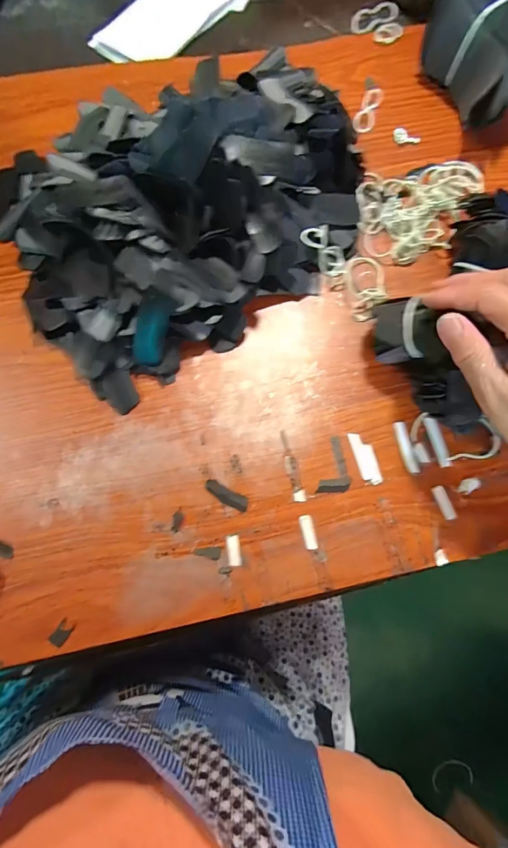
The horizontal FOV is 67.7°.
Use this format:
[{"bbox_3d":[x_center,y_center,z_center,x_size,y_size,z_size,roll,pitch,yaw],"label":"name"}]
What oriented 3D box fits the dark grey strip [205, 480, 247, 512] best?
[{"bbox_3d":[-0.023,0.059,0.314,0.039,0.004,0.013,27,76,7],"label":"dark grey strip"}]

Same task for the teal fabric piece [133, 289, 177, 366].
[{"bbox_3d":[-0.087,-0.082,0.327,0.024,0.011,0.063,20,111,4],"label":"teal fabric piece"}]

